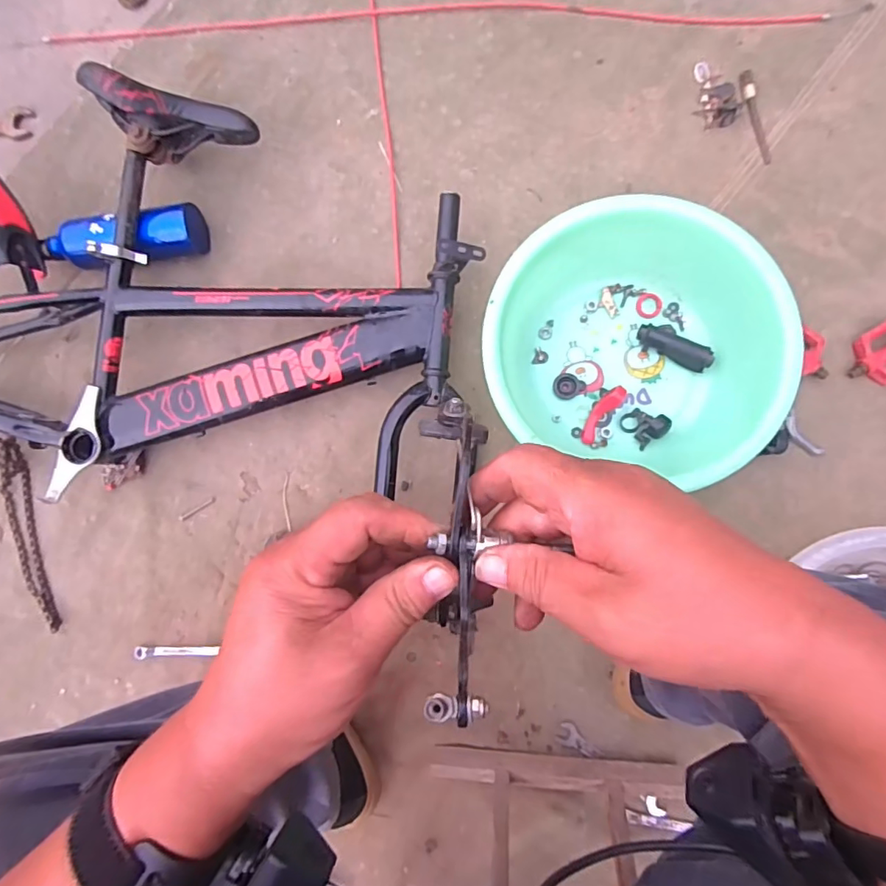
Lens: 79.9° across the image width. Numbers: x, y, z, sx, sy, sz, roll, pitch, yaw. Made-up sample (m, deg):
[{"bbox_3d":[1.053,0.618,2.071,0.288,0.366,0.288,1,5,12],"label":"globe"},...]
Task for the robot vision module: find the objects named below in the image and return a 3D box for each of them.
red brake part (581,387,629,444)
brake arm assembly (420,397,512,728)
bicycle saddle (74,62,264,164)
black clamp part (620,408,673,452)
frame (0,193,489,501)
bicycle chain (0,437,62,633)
[{"bbox_3d":[0.214,-0.039,0.716,0.024,0.011,0.087,33,102,4],"label":"red brake part"},{"bbox_3d":[0.005,0.039,0.246,0.033,0.035,0.161,-2,52,3],"label":"brake arm assembly"},{"bbox_3d":[-0.354,-0.422,0.711,0.194,0.122,0.074,10,87,3],"label":"bicycle saddle"},{"bbox_3d":[0.274,-0.025,0.712,0.048,0.031,0.051,-41,86,0],"label":"black clamp part"},{"bbox_3d":[-0.375,-0.120,0.722,0.856,0.110,0.263,-11,86,2],"label":"frame"},{"bbox_3d":[-0.610,0.102,0.707,0.051,0.137,0.336,-16,86,2],"label":"bicycle chain"}]

